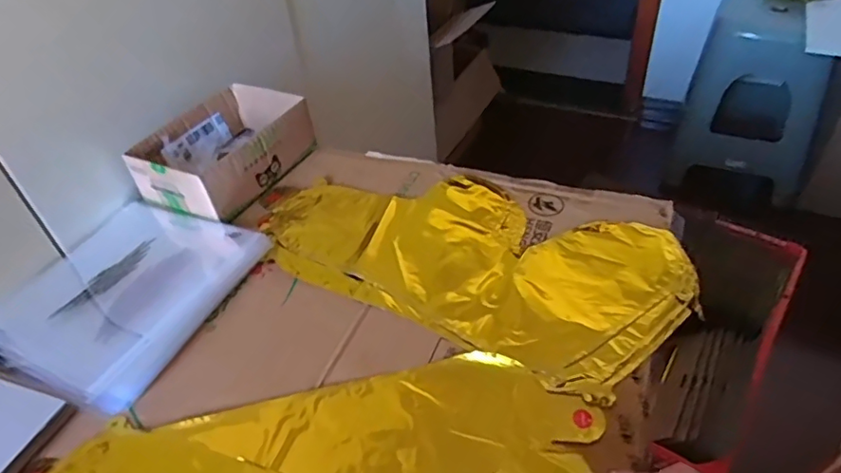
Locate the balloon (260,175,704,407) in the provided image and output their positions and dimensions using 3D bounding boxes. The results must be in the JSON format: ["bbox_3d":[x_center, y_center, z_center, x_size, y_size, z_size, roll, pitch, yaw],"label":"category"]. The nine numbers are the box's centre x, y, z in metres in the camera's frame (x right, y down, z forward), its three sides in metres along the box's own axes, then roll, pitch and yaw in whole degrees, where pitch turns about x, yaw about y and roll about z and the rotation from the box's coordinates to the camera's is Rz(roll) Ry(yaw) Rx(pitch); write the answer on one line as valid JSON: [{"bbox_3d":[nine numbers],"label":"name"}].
[{"bbox_3d":[0.042,0.005,0.564,0.406,0.018,0.209,19,47,27],"label":"balloon"}]

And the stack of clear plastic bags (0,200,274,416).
[{"bbox_3d":[-0.293,0.048,0.556,0.209,0.018,0.221,14,45,22],"label":"stack of clear plastic bags"}]

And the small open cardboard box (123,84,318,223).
[{"bbox_3d":[-0.234,-0.105,0.687,0.147,0.066,0.183,16,46,24],"label":"small open cardboard box"}]

